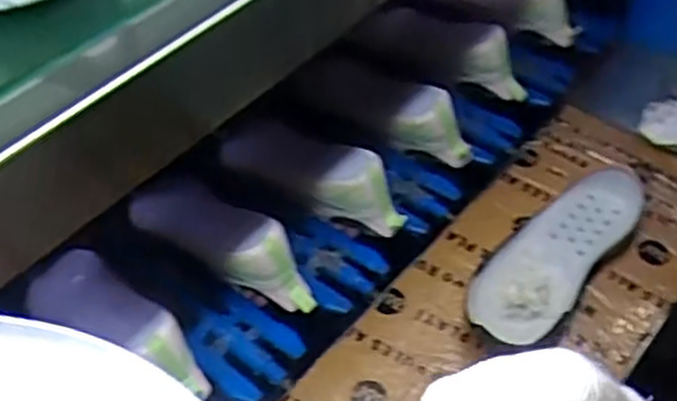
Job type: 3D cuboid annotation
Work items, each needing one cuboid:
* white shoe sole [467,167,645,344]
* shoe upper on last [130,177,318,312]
[{"bbox_3d":[0.214,0.052,0.742,0.084,0.035,0.249,34,60,26],"label":"white shoe sole"},{"bbox_3d":[-0.111,0.042,0.776,0.210,0.089,0.072,23,55,20],"label":"shoe upper on last"}]

